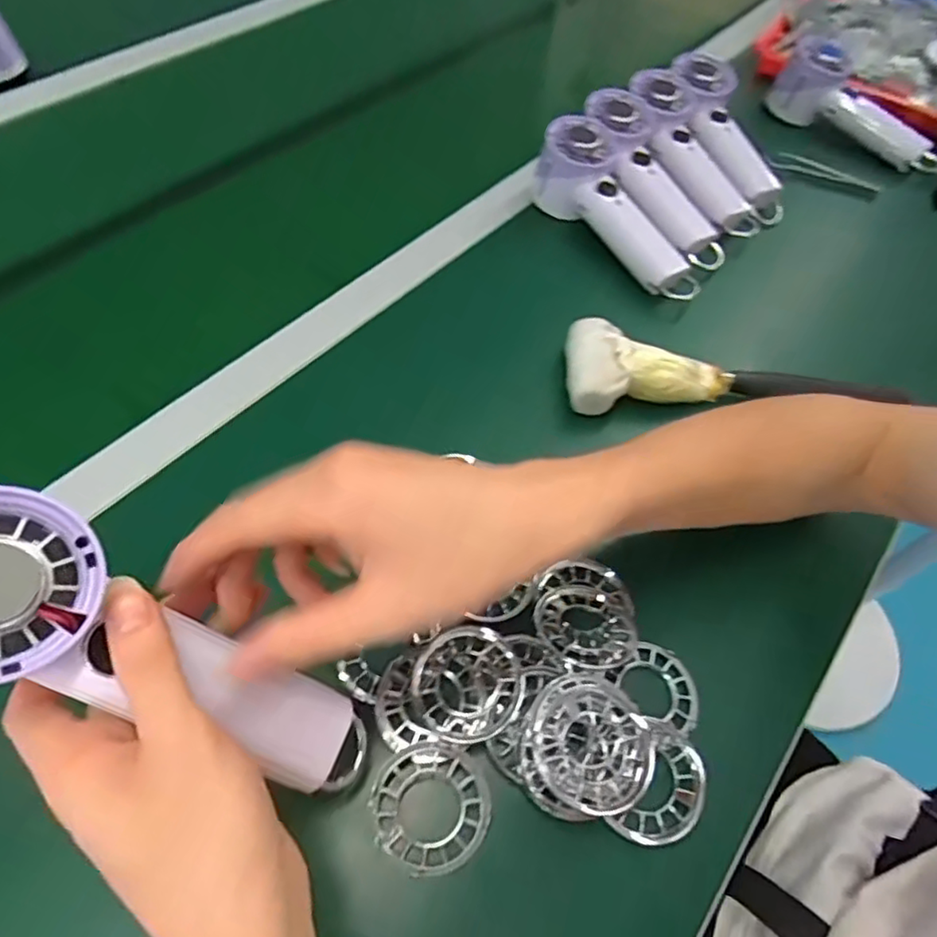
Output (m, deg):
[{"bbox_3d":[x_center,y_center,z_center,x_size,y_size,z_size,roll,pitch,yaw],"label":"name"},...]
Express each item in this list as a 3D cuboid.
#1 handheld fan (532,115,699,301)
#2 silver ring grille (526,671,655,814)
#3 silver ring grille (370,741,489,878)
[{"bbox_3d":[0.127,-0.216,0.545,0.073,0.052,0.192,-34,84,-23],"label":"handheld fan"},{"bbox_3d":[0.060,0.137,0.314,0.061,0.009,0.057,0,57,-1],"label":"silver ring grille"},{"bbox_3d":[-0.018,0.164,0.304,0.055,0.015,0.053,2,57,-3],"label":"silver ring grille"}]

